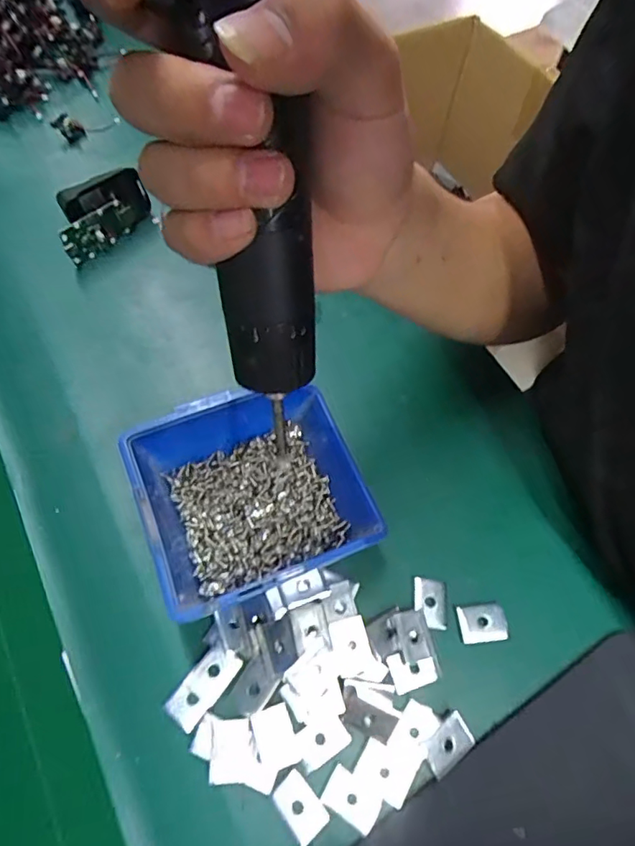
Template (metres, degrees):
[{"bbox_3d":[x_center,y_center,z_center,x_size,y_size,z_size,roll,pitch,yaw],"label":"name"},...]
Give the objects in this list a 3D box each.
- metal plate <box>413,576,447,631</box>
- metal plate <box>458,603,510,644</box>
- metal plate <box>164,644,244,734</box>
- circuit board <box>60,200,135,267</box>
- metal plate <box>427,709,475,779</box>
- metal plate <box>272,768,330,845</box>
[{"bbox_3d":[0.068,0.109,0.308,0.019,0.005,0.028,6,63,0],"label":"metal plate"},{"bbox_3d":[0.099,0.119,0.304,0.028,0.004,0.021,-4,64,-5],"label":"metal plate"},{"bbox_3d":[-0.062,0.142,0.278,0.021,0.004,0.044,38,67,15],"label":"metal plate"},{"bbox_3d":[-0.179,-0.155,0.413,0.057,0.035,0.011,-43,70,-16],"label":"circuit board"},{"bbox_3d":[0.070,0.172,0.274,0.029,0.004,0.017,-31,72,-21],"label":"metal plate"},{"bbox_3d":[-0.009,0.195,0.259,0.018,0.004,0.028,-35,70,-19],"label":"metal plate"}]

